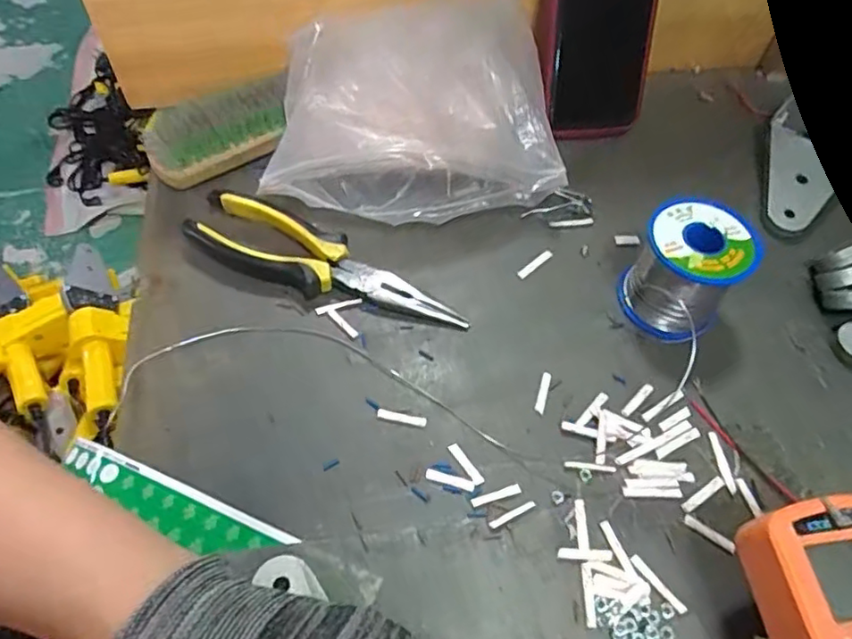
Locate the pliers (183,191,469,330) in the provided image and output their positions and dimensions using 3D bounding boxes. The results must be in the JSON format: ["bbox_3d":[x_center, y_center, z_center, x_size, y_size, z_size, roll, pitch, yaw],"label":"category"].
[{"bbox_3d":[-0.068,-0.034,0.393,0.188,0.027,0.048,23,58,12],"label":"pliers"}]

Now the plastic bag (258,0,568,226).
[{"bbox_3d":[-0.009,-0.149,0.435,0.200,0.092,0.141,-4,57,-6],"label":"plastic bag"}]

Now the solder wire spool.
[{"bbox_3d":[0.167,-0.033,0.386,0.062,0.061,0.070,31,60,16],"label":"solder wire spool"}]

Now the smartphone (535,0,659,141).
[{"bbox_3d":[0.129,-0.225,0.452,0.084,0.169,0.016,2,34,5],"label":"smartphone"}]

